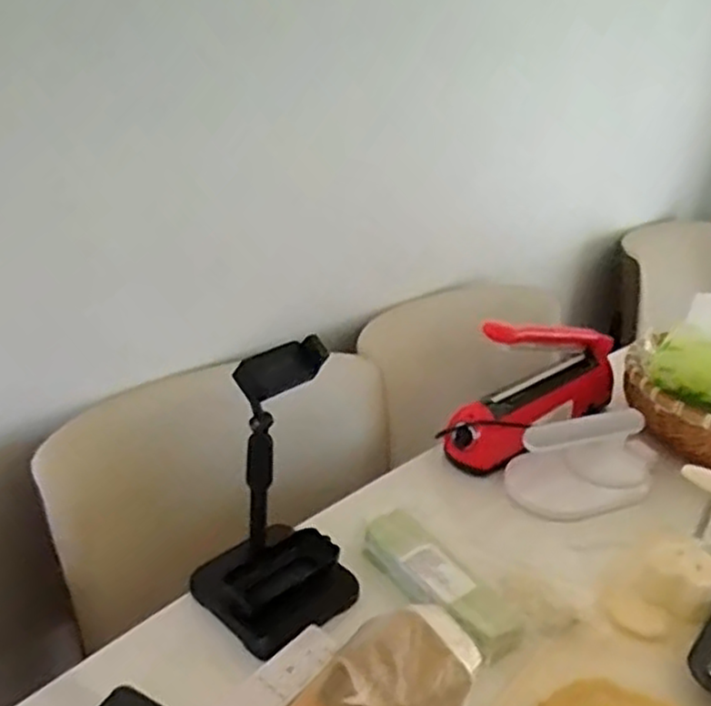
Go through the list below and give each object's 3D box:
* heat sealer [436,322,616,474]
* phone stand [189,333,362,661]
[{"bbox_3d":[0.249,0.032,0.927,0.292,0.167,0.073,-16,33,-34],"label":"heat sealer"},{"bbox_3d":[-0.067,0.113,0.621,0.112,0.224,0.122,26,34,36],"label":"phone stand"}]

